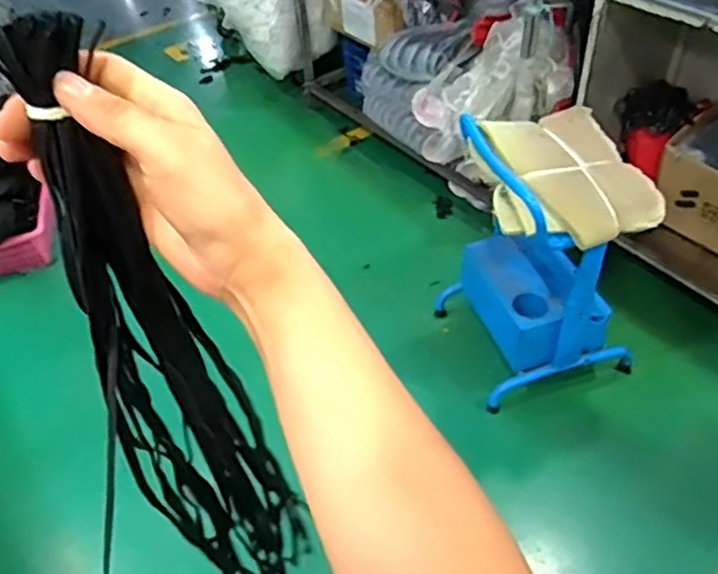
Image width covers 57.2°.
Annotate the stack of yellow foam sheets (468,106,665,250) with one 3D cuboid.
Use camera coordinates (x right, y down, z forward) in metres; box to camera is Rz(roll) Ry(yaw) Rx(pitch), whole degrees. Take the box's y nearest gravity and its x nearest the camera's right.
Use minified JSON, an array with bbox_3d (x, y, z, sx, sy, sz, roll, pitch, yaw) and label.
[{"bbox_3d":[0.417,-0.242,1.405,0.315,0.088,0.396,-13,45,-8],"label":"stack of yellow foam sheets"}]

